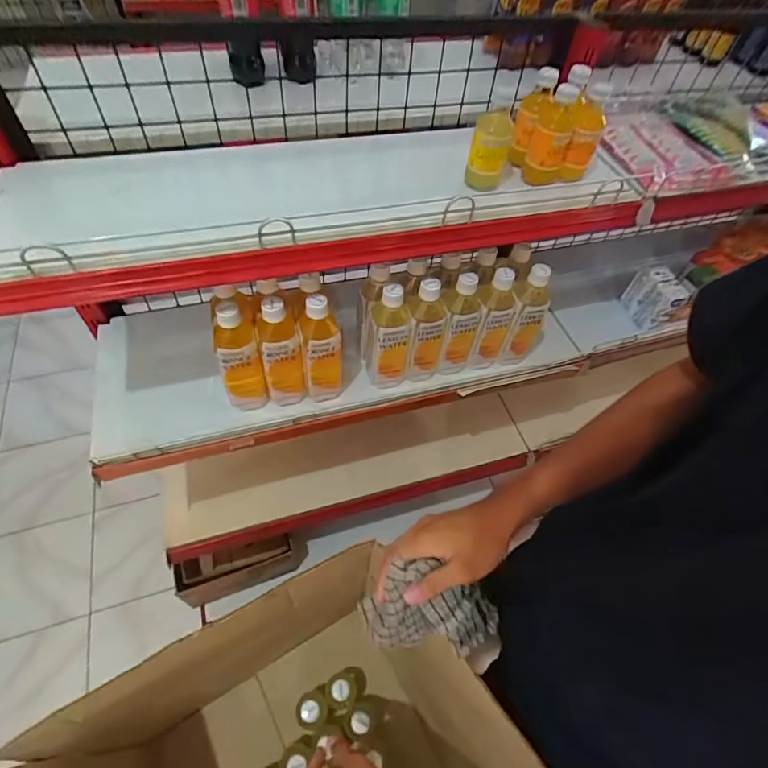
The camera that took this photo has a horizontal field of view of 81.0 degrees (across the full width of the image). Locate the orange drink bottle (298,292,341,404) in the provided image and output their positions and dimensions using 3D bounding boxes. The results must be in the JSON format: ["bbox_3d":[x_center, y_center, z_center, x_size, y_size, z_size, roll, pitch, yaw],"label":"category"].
[{"bbox_3d":[-0.100,-0.057,0.708,0.060,0.198,0.068,-8,55,-11],"label":"orange drink bottle"}]

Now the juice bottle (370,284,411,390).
[{"bbox_3d":[0.009,-0.074,0.726,0.062,0.202,0.055,-10,56,-12],"label":"juice bottle"}]

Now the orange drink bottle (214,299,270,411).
[{"bbox_3d":[-0.221,-0.044,0.687,0.061,0.199,0.067,-14,57,-15],"label":"orange drink bottle"}]

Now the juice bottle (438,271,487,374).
[{"bbox_3d":[0.129,-0.094,0.755,0.063,0.198,0.058,15,54,6],"label":"juice bottle"}]

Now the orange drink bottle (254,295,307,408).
[{"bbox_3d":[-0.159,-0.046,0.695,0.058,0.205,0.057,-12,56,-13],"label":"orange drink bottle"}]

